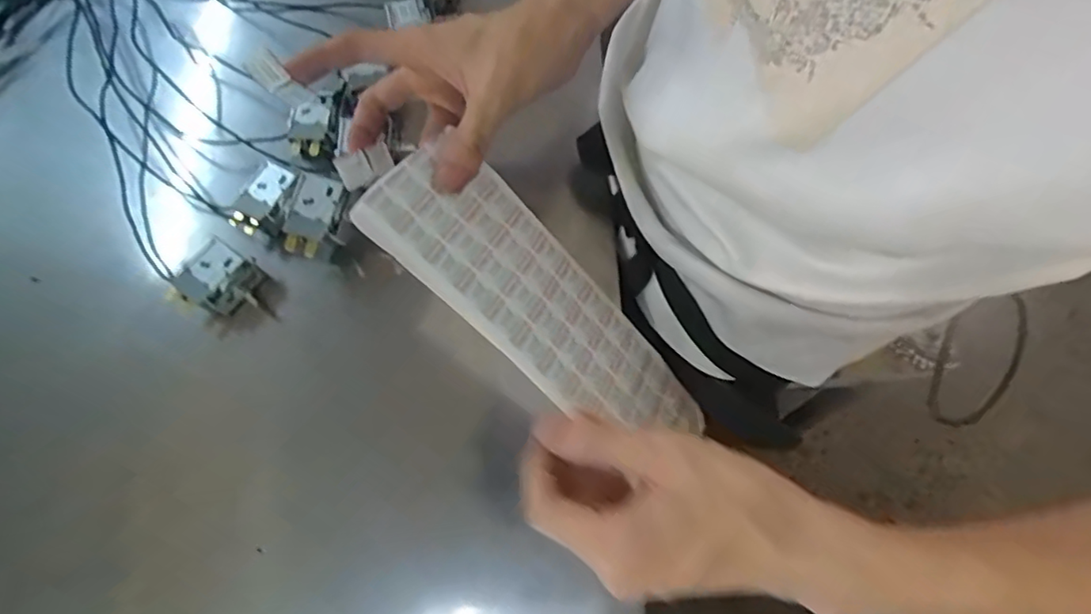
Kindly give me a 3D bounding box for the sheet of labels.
[{"bbox_3d":[0.006,0.007,0.381,0.263,0.008,0.094,45,49,-16],"label":"sheet of labels"}]

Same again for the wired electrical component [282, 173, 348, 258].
[{"bbox_3d":[-0.159,-0.062,0.405,0.041,0.018,0.051,12,72,5],"label":"wired electrical component"}]

